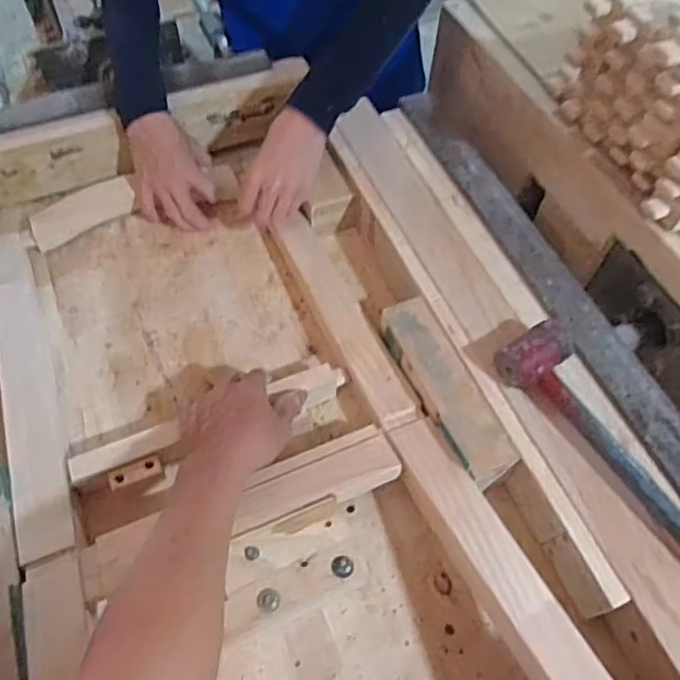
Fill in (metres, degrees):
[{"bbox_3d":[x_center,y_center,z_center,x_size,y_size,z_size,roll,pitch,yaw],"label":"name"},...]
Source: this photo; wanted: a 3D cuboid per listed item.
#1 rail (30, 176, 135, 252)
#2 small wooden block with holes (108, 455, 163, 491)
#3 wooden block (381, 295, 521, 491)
[{"bbox_3d":[-0.343,-0.171,0.820,0.042,0.035,0.142,40,64,21],"label":"rail"},{"bbox_3d":[-0.204,0.133,0.613,0.051,0.011,0.015,-21,60,-15],"label":"small wooden block with holes"},{"bbox_3d":[0.110,0.048,0.644,0.057,0.031,0.211,-19,60,-14],"label":"wooden block"}]

